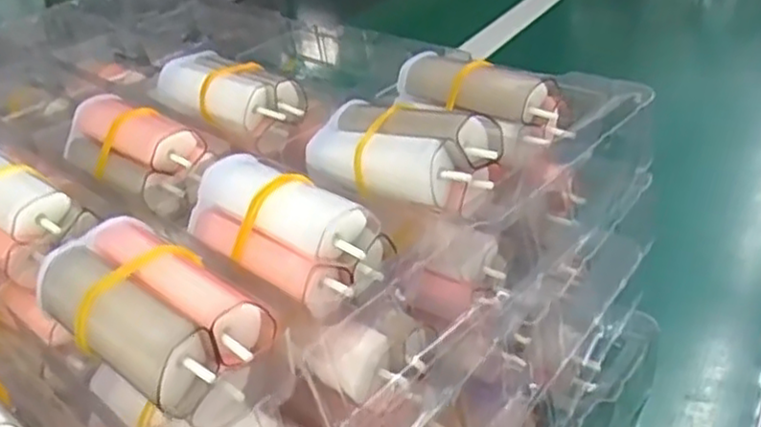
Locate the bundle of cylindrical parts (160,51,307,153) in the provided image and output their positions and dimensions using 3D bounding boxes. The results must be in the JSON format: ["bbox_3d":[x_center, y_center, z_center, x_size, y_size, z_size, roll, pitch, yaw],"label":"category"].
[{"bbox_3d":[-0.065,-0.051,0.313,0.068,0.028,0.032,20,41,36],"label":"bundle of cylindrical parts"}]

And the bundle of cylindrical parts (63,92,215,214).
[{"bbox_3d":[-0.097,-0.025,0.280,0.065,0.026,0.031,18,40,34],"label":"bundle of cylindrical parts"}]

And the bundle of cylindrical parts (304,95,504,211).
[{"bbox_3d":[0.006,-0.023,0.236,0.069,0.024,0.030,17,39,32],"label":"bundle of cylindrical parts"}]

